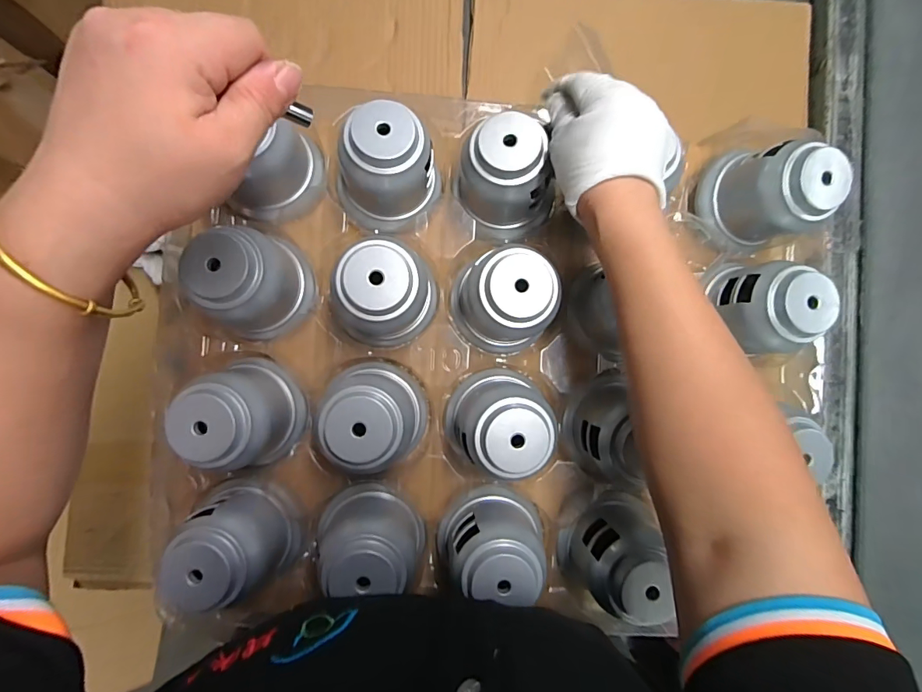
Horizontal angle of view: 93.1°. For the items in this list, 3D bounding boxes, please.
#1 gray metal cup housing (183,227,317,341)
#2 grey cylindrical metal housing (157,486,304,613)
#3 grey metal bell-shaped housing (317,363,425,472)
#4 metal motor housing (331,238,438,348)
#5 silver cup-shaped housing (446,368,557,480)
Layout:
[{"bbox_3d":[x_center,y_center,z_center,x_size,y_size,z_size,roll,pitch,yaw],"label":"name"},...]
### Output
[{"bbox_3d":[-0.171,-0.049,0.346,0.089,0.082,0.085,11,88,-3],"label":"gray metal cup housing"},{"bbox_3d":[-0.173,0.148,0.333,0.068,0.074,0.068,-1,89,-3],"label":"grey cylindrical metal housing"},{"bbox_3d":[-0.069,0.053,0.342,0.078,0.077,0.084,-10,89,-3],"label":"grey metal bell-shaped housing"},{"bbox_3d":[-0.060,-0.037,0.346,0.078,0.085,0.074,10,88,-3],"label":"metal motor housing"},{"bbox_3d":[0.030,0.058,0.350,0.078,0.080,0.076,3,88,-3],"label":"silver cup-shaped housing"}]

